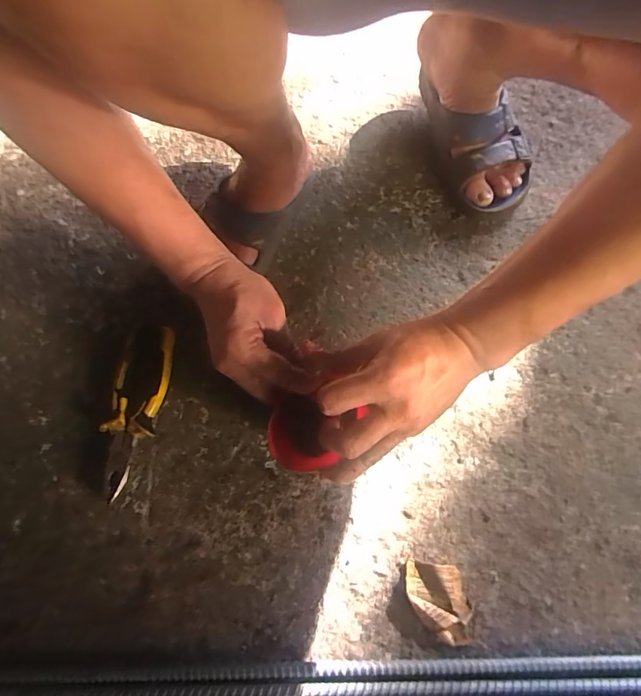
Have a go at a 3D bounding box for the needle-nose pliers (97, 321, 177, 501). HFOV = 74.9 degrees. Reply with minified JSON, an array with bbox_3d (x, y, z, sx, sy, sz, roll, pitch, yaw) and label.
[{"bbox_3d":[-0.209,0.061,0.481,0.058,0.028,0.201,3,70,1],"label":"needle-nose pliers"}]

